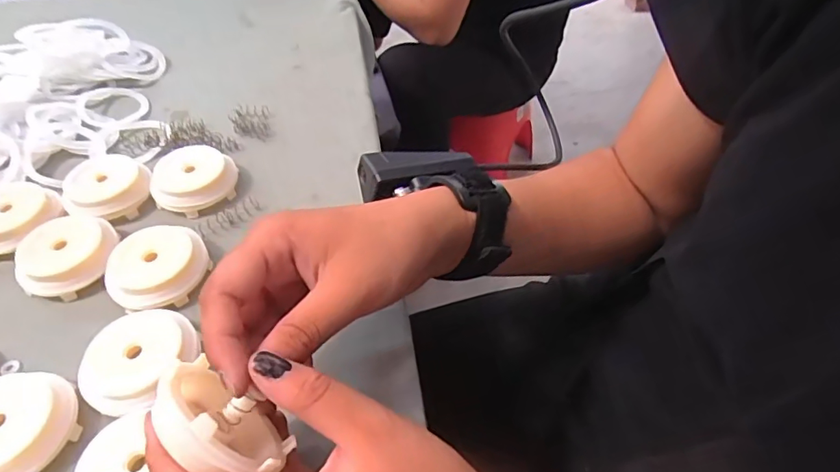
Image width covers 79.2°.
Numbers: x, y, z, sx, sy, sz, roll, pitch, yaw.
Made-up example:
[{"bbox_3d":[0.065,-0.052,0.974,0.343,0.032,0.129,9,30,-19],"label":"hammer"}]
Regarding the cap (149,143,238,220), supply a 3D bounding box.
[{"bbox_3d":[-0.162,-0.041,0.365,0.056,0.019,0.056,0,48,0],"label":"cap"}]

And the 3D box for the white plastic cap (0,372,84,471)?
[{"bbox_3d":[-0.198,0.092,0.247,0.050,0.016,0.052,0,48,0],"label":"white plastic cap"}]

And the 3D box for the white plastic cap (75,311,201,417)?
[{"bbox_3d":[-0.150,0.064,0.271,0.054,0.014,0.057,24,52,20],"label":"white plastic cap"}]

